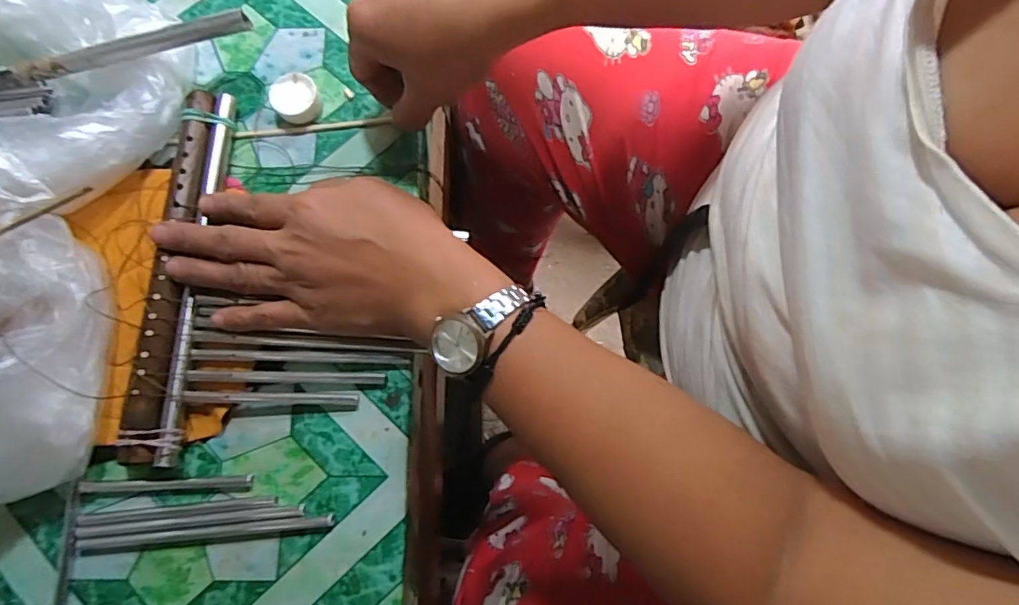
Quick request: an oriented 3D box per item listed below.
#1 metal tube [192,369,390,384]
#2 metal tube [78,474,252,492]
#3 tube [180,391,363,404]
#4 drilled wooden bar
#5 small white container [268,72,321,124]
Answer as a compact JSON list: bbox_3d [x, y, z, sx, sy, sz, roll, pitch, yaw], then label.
[{"bbox_3d":[-0.129,0.043,0.314,0.110,0.010,0.007,0,76,1],"label":"metal tube"},{"bbox_3d":[-0.195,0.103,0.305,0.094,0.006,0.007,-2,76,1],"label":"metal tube"},{"bbox_3d":[-0.138,0.055,0.313,0.098,0.011,0.006,1,76,1],"label":"tube"},{"bbox_3d":[-0.201,-0.025,0.320,0.020,0.009,0.227,0,75,1],"label":"drilled wooden bar"},{"bbox_3d":[-0.142,-0.135,0.357,0.030,0.013,0.034,-21,76,-4],"label":"small white container"}]

